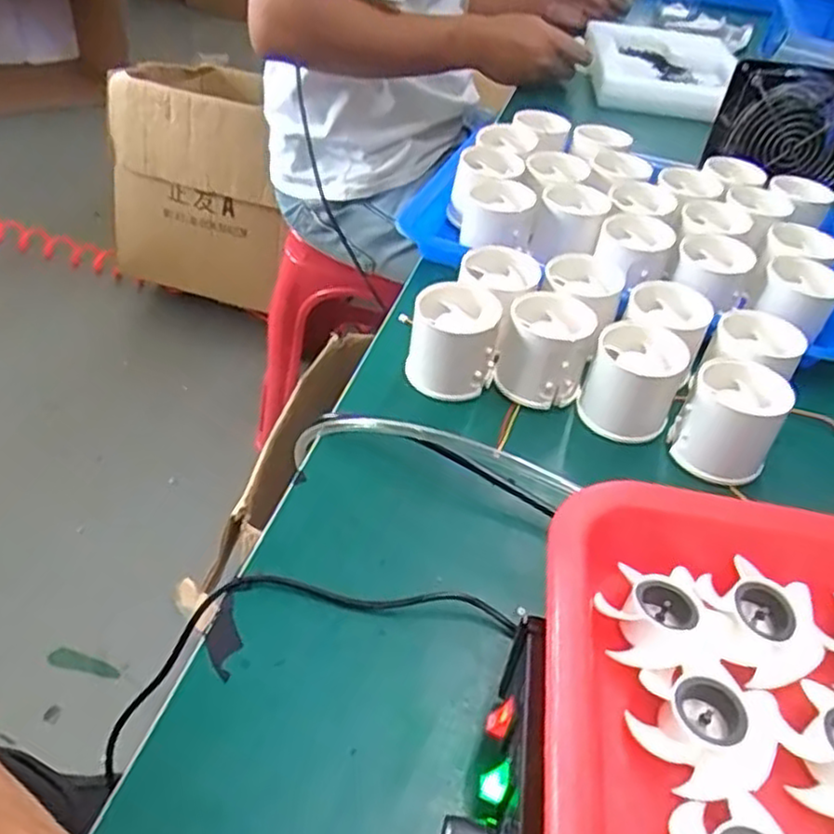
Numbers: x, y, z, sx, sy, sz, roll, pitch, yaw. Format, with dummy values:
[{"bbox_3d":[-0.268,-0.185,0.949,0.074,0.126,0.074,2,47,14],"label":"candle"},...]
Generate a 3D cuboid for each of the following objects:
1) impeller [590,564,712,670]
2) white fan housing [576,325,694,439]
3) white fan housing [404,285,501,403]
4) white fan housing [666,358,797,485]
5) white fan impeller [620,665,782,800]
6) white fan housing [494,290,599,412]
[{"bbox_3d":[0.085,0.071,0.261,0.036,0.014,0.038,3,42,-6],"label":"impeller"},{"bbox_3d":[0.129,-0.019,0.443,0.053,0.056,0.050,4,42,-4],"label":"white fan housing"},{"bbox_3d":[0.022,-0.048,0.459,0.051,0.054,0.060,10,42,2],"label":"white fan housing"},{"bbox_3d":[0.178,0.002,0.420,0.051,0.053,0.045,27,46,20],"label":"white fan housing"},{"bbox_3d":[0.095,0.099,0.236,0.047,0.016,0.039,-1,43,-10],"label":"white fan impeller"},{"bbox_3d":[0.080,-0.042,0.459,0.052,0.050,0.052,17,43,10],"label":"white fan housing"}]

